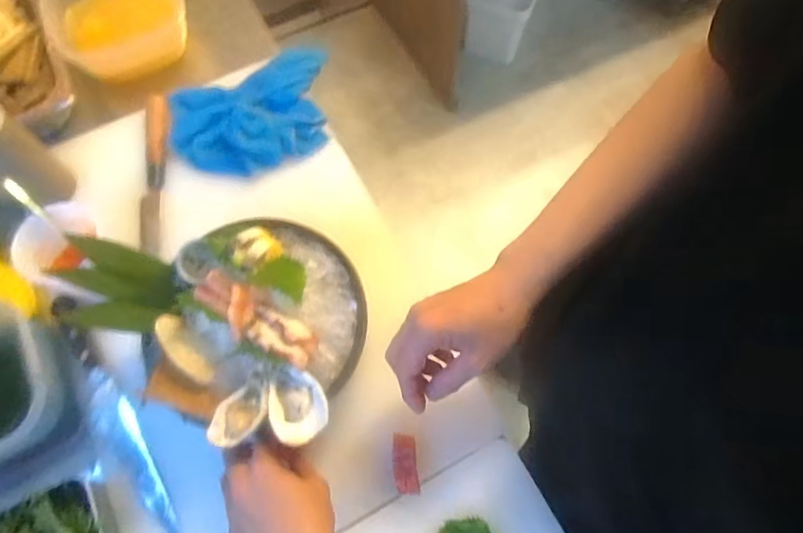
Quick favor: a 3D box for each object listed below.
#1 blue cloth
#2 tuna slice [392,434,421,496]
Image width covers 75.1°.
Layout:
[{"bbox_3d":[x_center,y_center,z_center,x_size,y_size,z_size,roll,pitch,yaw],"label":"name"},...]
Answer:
[{"bbox_3d":[-0.199,-0.207,0.703,0.223,0.041,0.169,-21,68,-8],"label":"blue cloth"},{"bbox_3d":[0.003,0.199,0.531,0.025,0.006,0.058,-1,67,-12],"label":"tuna slice"}]

